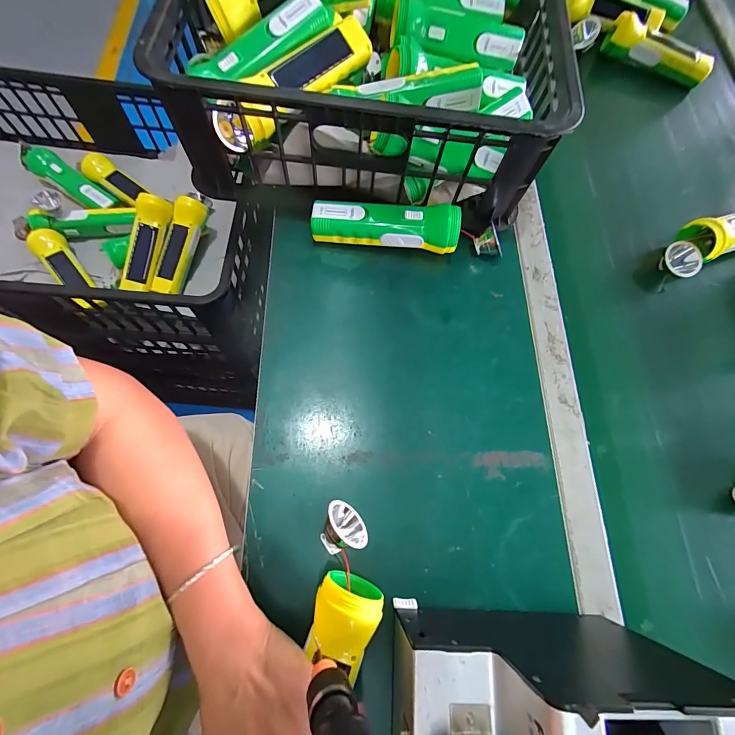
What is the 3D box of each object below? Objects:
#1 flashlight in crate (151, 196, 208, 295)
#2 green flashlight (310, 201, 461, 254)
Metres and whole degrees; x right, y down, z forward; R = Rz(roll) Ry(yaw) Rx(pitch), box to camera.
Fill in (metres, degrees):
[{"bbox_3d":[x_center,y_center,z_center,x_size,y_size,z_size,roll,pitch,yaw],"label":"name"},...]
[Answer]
[{"bbox_3d":[-0.307,-0.197,0.585,0.044,0.046,0.160,19,91,4],"label":"flashlight in crate"},{"bbox_3d":[0.019,-0.159,0.398,0.163,0.048,0.042,6,70,-2],"label":"green flashlight"}]

